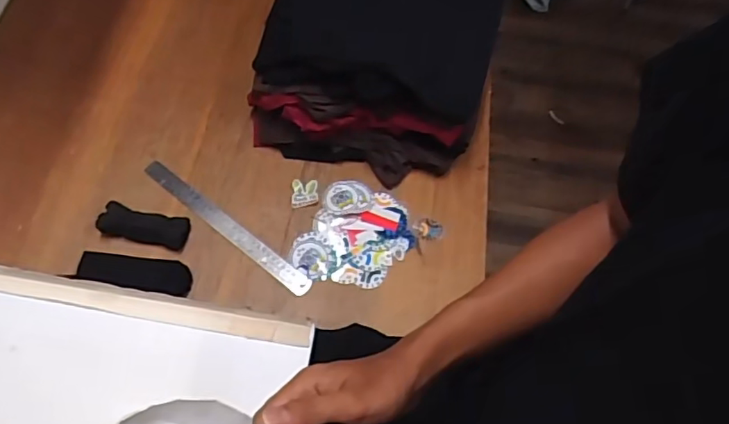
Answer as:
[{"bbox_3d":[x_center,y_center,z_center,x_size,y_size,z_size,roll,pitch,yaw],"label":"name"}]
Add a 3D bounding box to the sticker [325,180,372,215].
[{"bbox_3d":[-0.026,-0.023,0.862,0.071,0.006,0.057,-12,64,-11],"label":"sticker"}]

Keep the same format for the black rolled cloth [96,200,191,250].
[{"bbox_3d":[-0.321,0.020,0.810,0.123,0.033,0.045,11,62,2],"label":"black rolled cloth"}]

